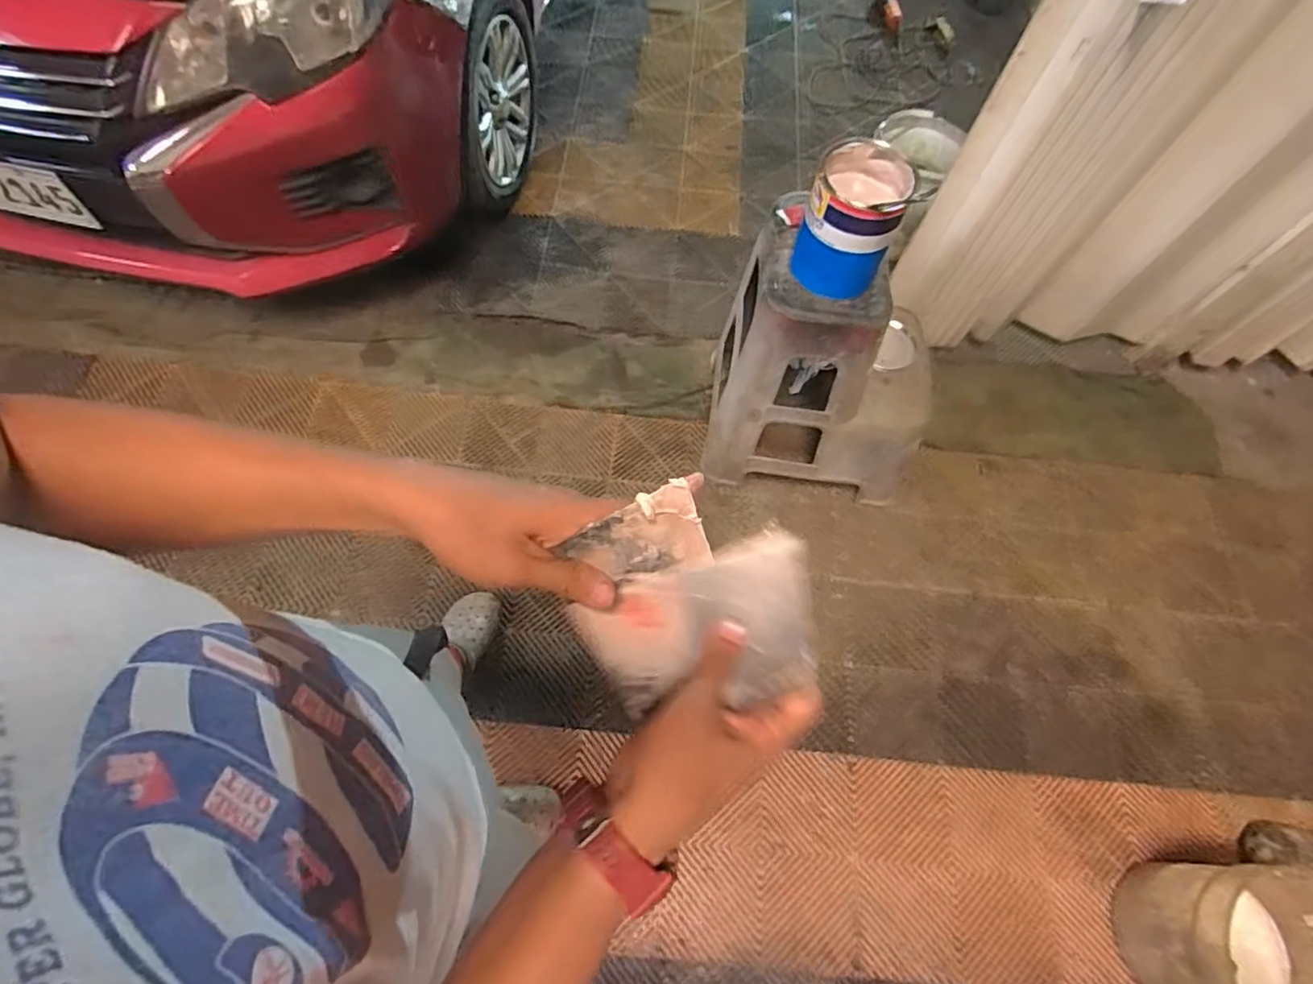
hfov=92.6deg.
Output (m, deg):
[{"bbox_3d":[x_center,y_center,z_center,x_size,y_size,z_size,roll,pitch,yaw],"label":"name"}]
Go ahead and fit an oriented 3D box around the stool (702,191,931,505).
[{"bbox_3d":[0.408,-0.310,1.469,0.498,0.600,0.434,10,66,1],"label":"stool"}]

